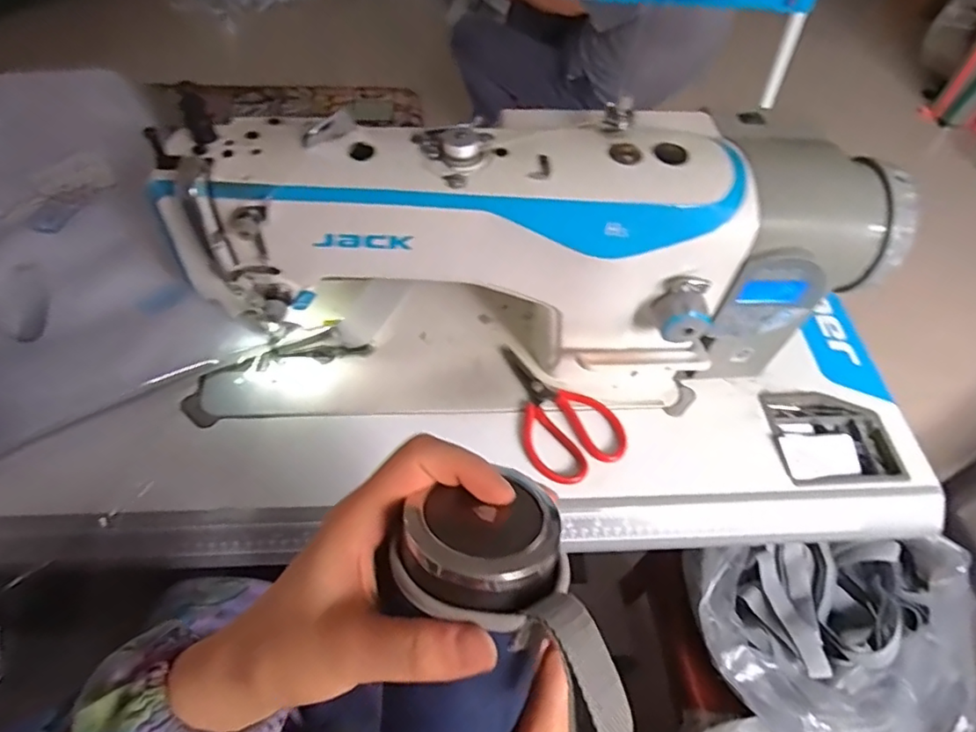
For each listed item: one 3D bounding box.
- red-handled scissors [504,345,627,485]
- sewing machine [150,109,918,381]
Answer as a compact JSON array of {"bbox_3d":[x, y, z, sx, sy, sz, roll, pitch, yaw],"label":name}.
[{"bbox_3d":[0.062,0.041,0.563,0.089,0.017,0.148,-27,60,-21],"label":"red-handled scissors"},{"bbox_3d":[0.042,-0.089,0.502,0.564,0.222,0.139,0,55,-3],"label":"sewing machine"}]

